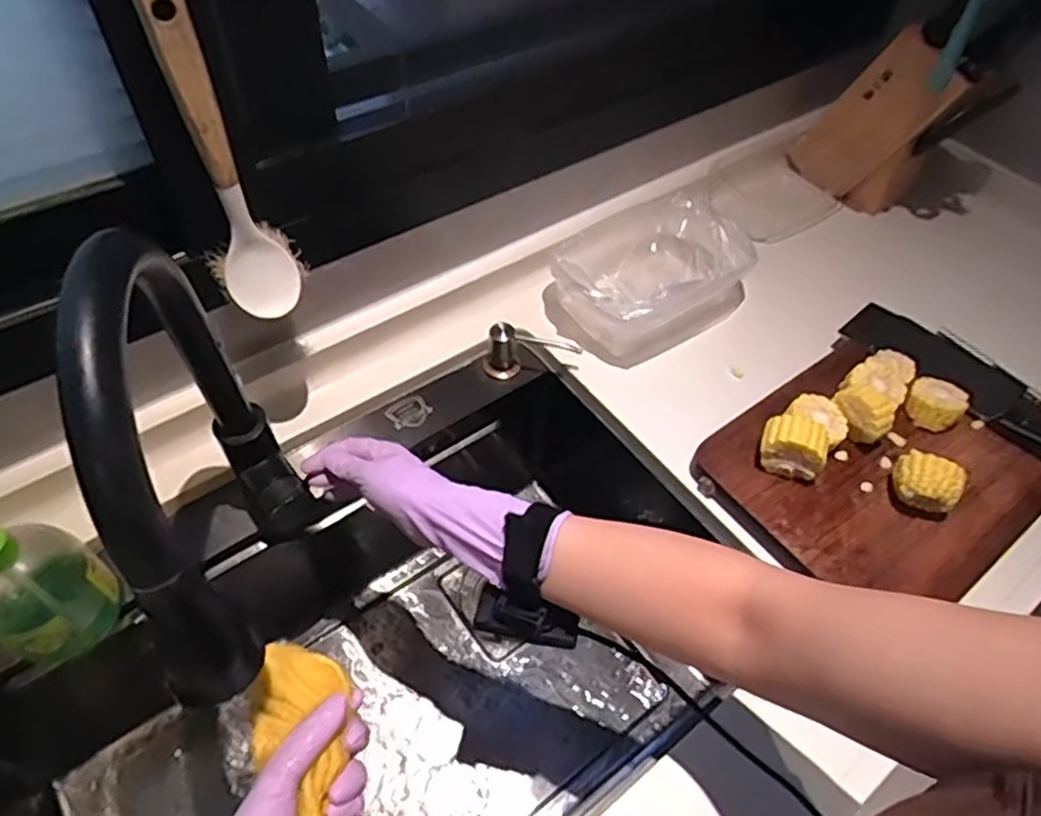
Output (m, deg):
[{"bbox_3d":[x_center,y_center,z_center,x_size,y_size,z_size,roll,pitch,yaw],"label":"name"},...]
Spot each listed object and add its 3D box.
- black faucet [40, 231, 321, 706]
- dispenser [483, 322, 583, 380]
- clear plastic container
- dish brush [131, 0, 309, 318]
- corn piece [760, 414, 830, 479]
[{"bbox_3d":[-0.193,0.035,0.425,0.050,0.304,0.262,-9,54,-12],"label":"black faucet"},{"bbox_3d":[0.011,-0.066,0.739,0.099,0.069,0.032,0,53,-5],"label":"dispenser"},{"bbox_3d":[0.148,-0.154,0.784,0.233,0.084,0.155,-32,62,-26],"label":"clear plastic container"},{"bbox_3d":[-0.203,-0.169,0.478,0.068,0.234,0.064,-14,55,-15],"label":"dish brush"},{"bbox_3d":[0.249,0.035,0.623,0.055,0.057,0.033,21,54,11],"label":"corn piece"}]

